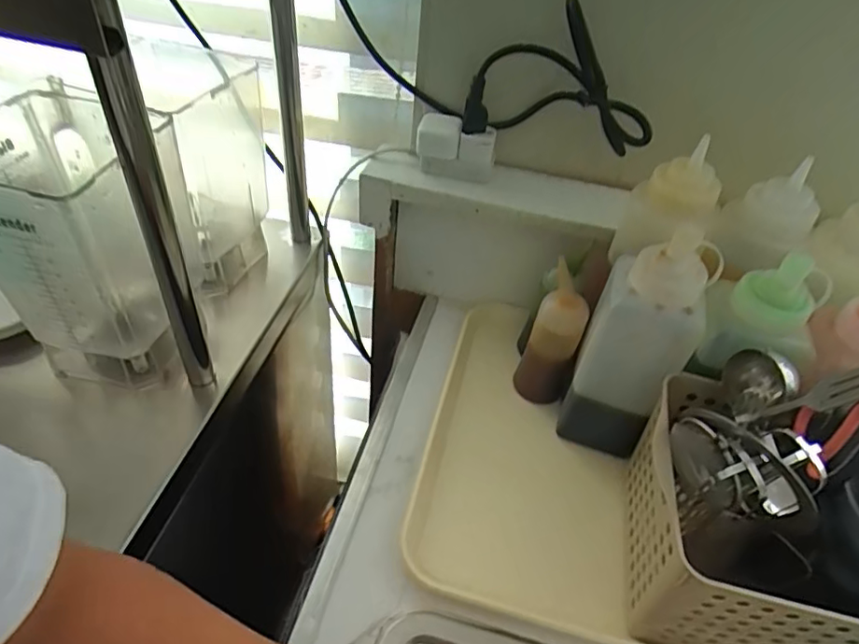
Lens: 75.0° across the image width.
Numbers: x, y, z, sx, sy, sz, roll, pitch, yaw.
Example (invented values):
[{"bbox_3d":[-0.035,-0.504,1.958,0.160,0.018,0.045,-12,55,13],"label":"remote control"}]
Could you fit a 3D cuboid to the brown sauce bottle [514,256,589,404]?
[{"bbox_3d":[0.129,0.017,0.582,0.054,0.146,0.061,25,48,18],"label":"brown sauce bottle"}]

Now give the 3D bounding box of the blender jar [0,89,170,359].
[{"bbox_3d":[-0.319,-0.080,0.488,0.167,0.190,0.154,3,45,-3],"label":"blender jar"}]

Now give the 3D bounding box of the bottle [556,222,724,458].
[{"bbox_3d":[0.183,0.026,0.509,0.084,0.225,0.067,21,47,15],"label":"bottle"}]

